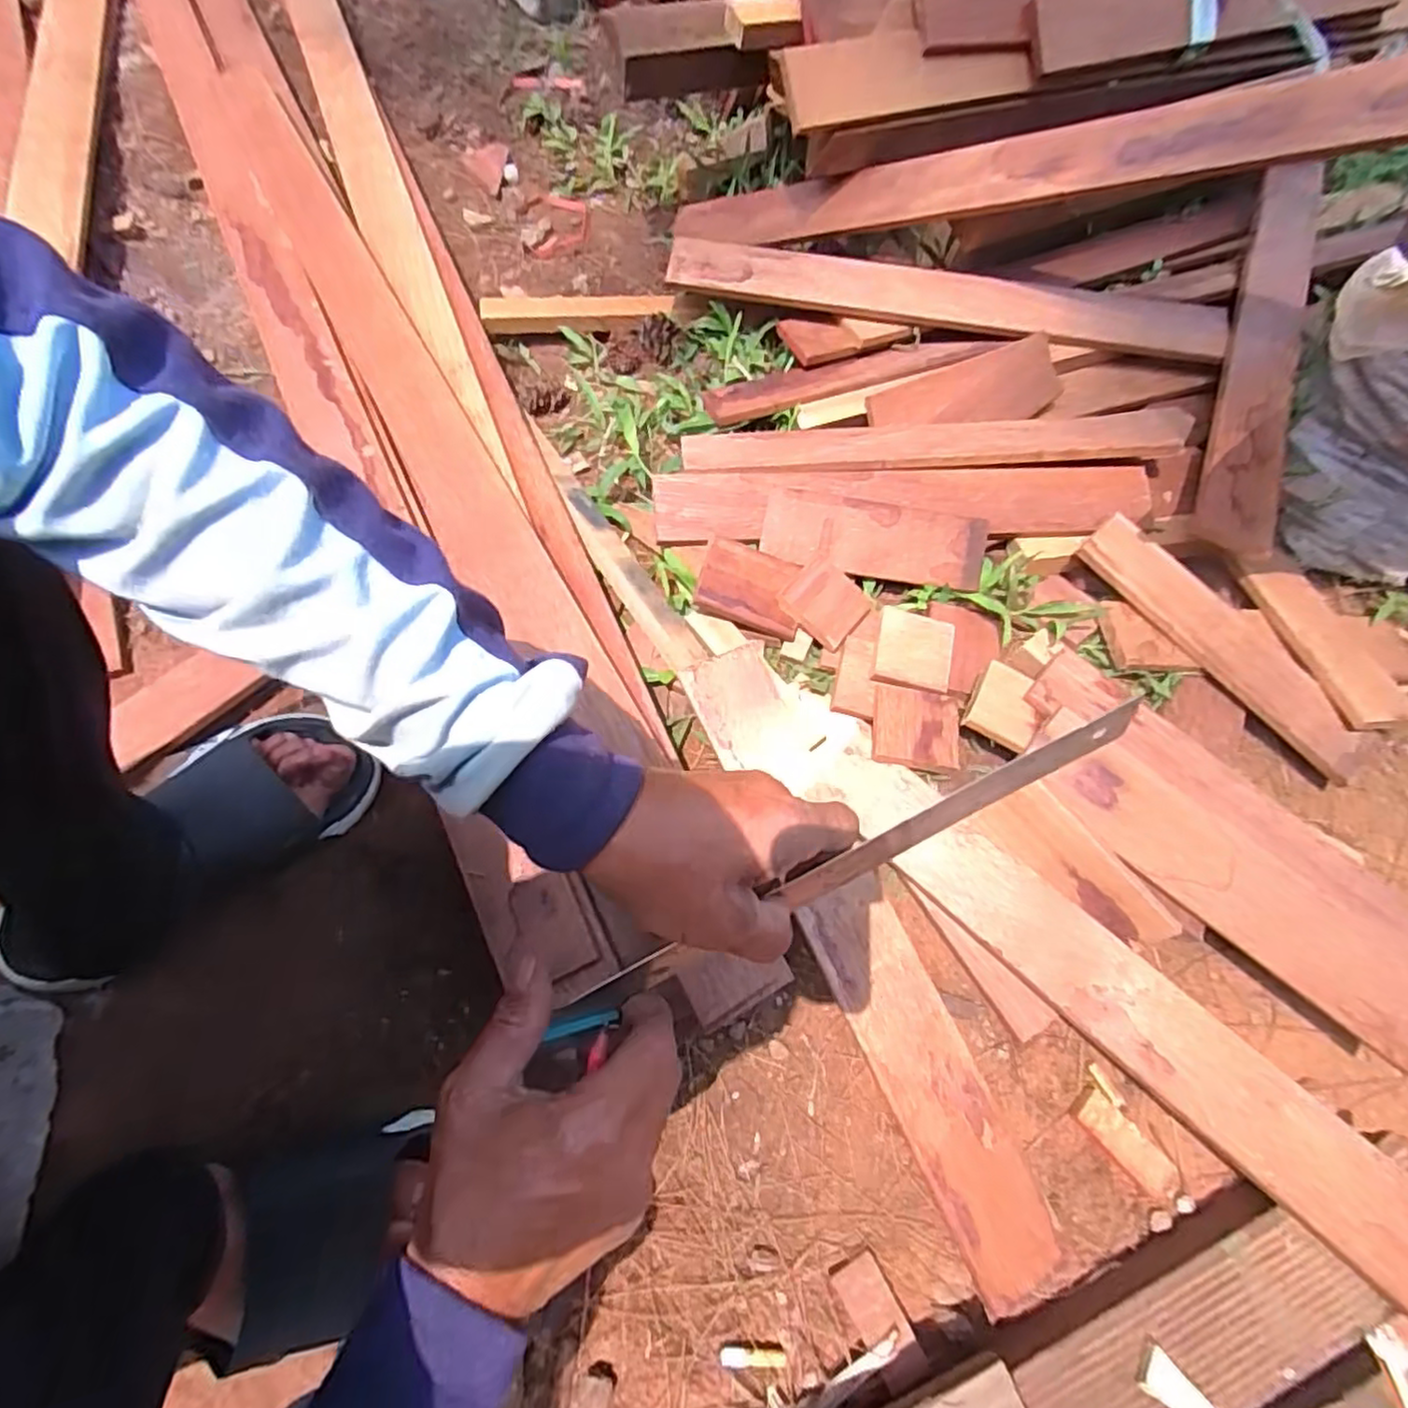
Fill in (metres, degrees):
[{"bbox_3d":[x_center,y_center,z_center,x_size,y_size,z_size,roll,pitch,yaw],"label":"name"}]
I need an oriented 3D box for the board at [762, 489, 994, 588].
[{"bbox_3d":[0.151,-0.144,0.596,0.195,0.015,0.064,7,89,-5],"label":"board"}]

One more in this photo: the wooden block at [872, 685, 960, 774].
[{"bbox_3d":[0.165,0.019,0.525,0.066,0.010,0.067,8,67,3],"label":"wooden block"}]

